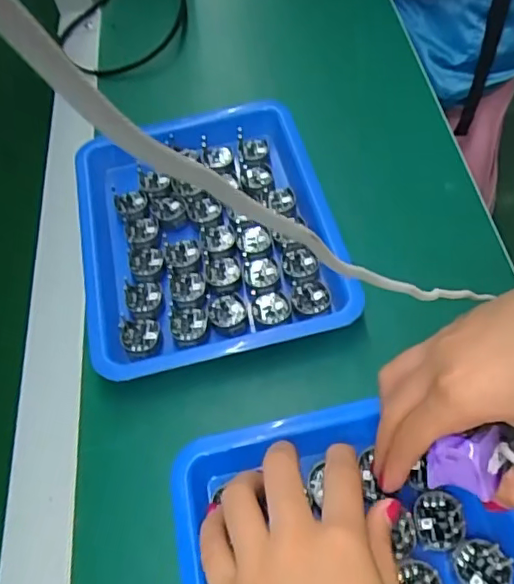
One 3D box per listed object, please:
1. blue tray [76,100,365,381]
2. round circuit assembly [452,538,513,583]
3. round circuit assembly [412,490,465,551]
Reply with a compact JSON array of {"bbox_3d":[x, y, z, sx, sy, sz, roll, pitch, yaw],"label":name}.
[{"bbox_3d":[-0.036,-0.045,0.407,0.170,0.026,0.207,-13,59,-4],"label":"blue tray"},{"bbox_3d":[0.112,0.136,0.281,0.027,0.004,0.026,-4,57,6],"label":"round circuit assembly"},{"bbox_3d":[0.094,0.118,0.295,0.025,0.004,0.028,4,58,10],"label":"round circuit assembly"}]

